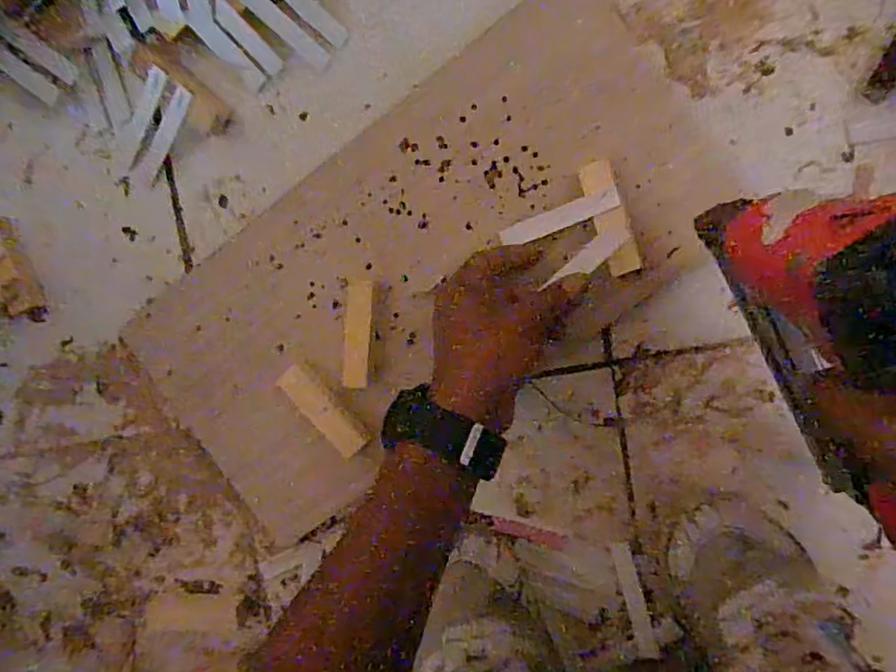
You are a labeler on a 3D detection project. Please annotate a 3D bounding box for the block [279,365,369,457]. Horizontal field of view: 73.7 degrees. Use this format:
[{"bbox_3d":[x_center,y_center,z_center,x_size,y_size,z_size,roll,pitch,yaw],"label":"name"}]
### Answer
[{"bbox_3d":[-0.092,0.054,0.431,0.079,0.010,0.020,44,99,12],"label":"block"}]

